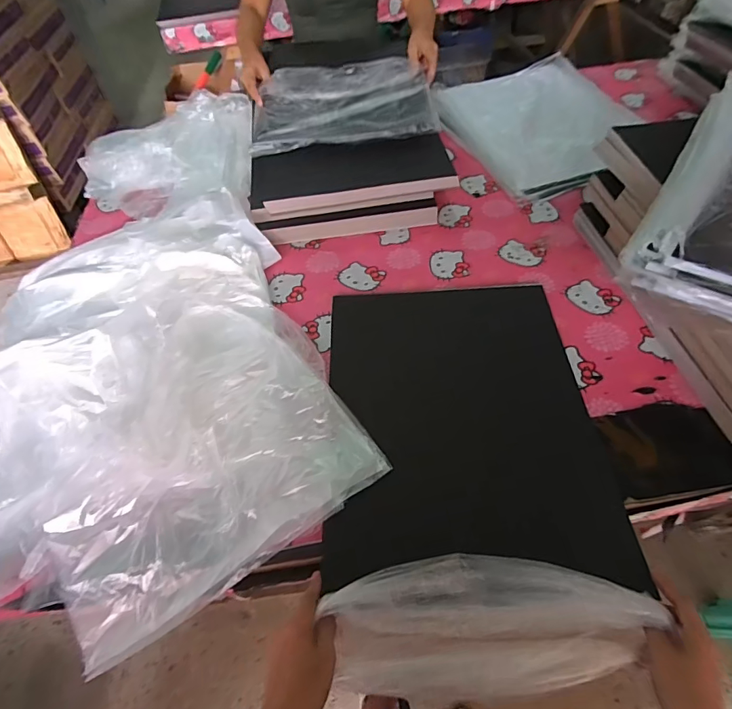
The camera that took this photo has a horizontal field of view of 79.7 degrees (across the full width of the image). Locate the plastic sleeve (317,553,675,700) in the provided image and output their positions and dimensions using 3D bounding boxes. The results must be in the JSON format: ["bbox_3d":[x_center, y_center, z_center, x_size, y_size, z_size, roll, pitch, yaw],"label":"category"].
[{"bbox_3d":[0.130,0.293,0.477,0.318,0.068,0.122,-4,54,3],"label":"plastic sleeve"}]

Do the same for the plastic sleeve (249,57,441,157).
[{"bbox_3d":[-0.049,-0.538,0.951,0.382,0.077,0.235,-6,54,1],"label":"plastic sleeve"}]

